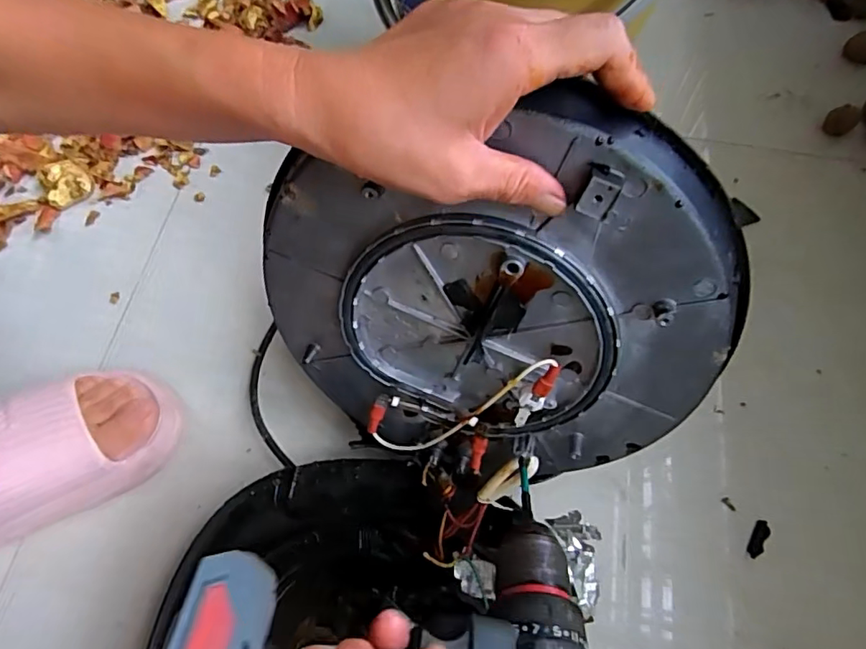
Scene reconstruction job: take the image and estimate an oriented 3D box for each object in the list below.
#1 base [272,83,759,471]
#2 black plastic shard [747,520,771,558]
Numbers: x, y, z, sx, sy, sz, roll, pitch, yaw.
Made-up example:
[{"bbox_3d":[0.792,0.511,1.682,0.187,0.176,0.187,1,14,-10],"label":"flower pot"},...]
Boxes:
[{"bbox_3d":[0.031,0.002,0.312,0.255,0.224,0.035,-6,36,23],"label":"base"},{"bbox_3d":[0.272,0.179,0.455,0.012,0.004,0.032,29,71,12],"label":"black plastic shard"}]

